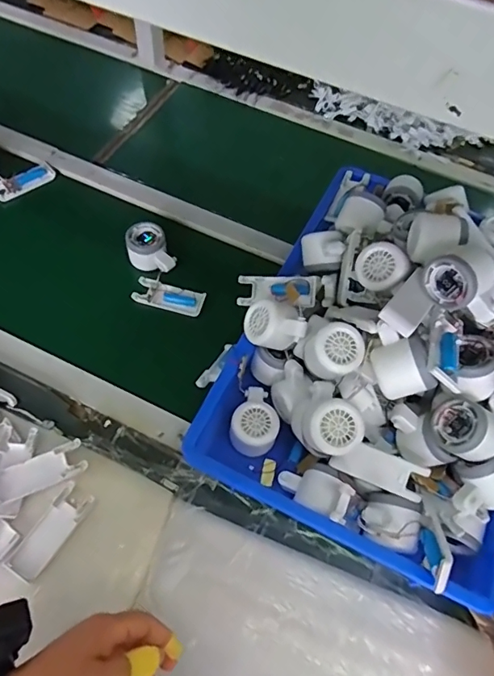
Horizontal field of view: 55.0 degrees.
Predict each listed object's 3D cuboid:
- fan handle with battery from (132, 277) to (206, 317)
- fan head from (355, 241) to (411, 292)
[{"bbox_3d":[-0.117,-0.060,0.711,0.104,0.016,0.038,17,60,5],"label":"fan handle with battery"},{"bbox_3d":[0.162,-0.082,0.562,0.058,0.034,0.055,-2,85,25],"label":"fan head"}]

